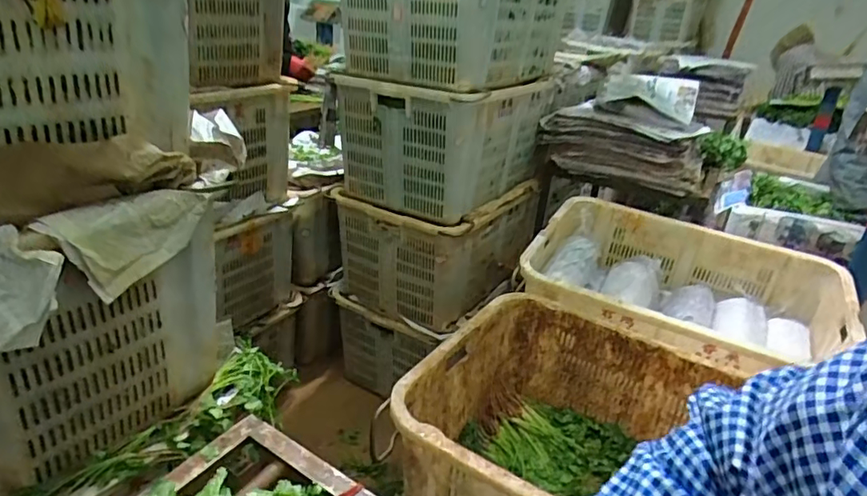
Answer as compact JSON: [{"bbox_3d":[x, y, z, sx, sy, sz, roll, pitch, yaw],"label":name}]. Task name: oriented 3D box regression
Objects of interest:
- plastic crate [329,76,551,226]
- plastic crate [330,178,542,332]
[{"bbox_3d":[0.044,-0.364,1.711,0.428,0.347,0.600,18,29,26],"label":"plastic crate"},{"bbox_3d":[0.029,-0.036,1.833,0.429,0.356,0.596,21,30,31],"label":"plastic crate"}]

